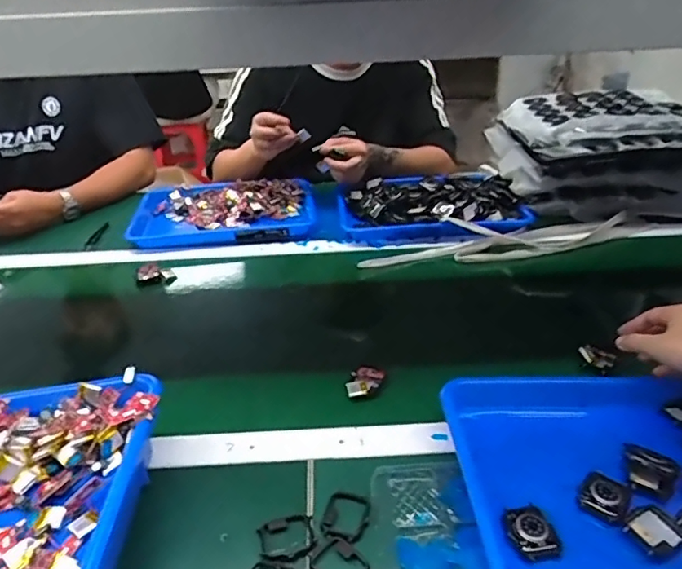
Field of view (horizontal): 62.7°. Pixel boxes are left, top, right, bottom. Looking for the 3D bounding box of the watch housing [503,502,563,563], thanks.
[{"bbox_3d":[0.148,0.191,0.433,0.035,0.007,0.044,-9,31,-11],"label":"watch housing"}]

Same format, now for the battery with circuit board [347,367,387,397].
[{"bbox_3d":[0.026,0.108,0.617,0.034,0.013,0.044,10,33,19],"label":"battery with circuit board"}]

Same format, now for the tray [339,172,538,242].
[{"bbox_3d":[0.143,-0.131,0.902,0.292,0.051,0.187,2,31,6],"label":"tray"}]

